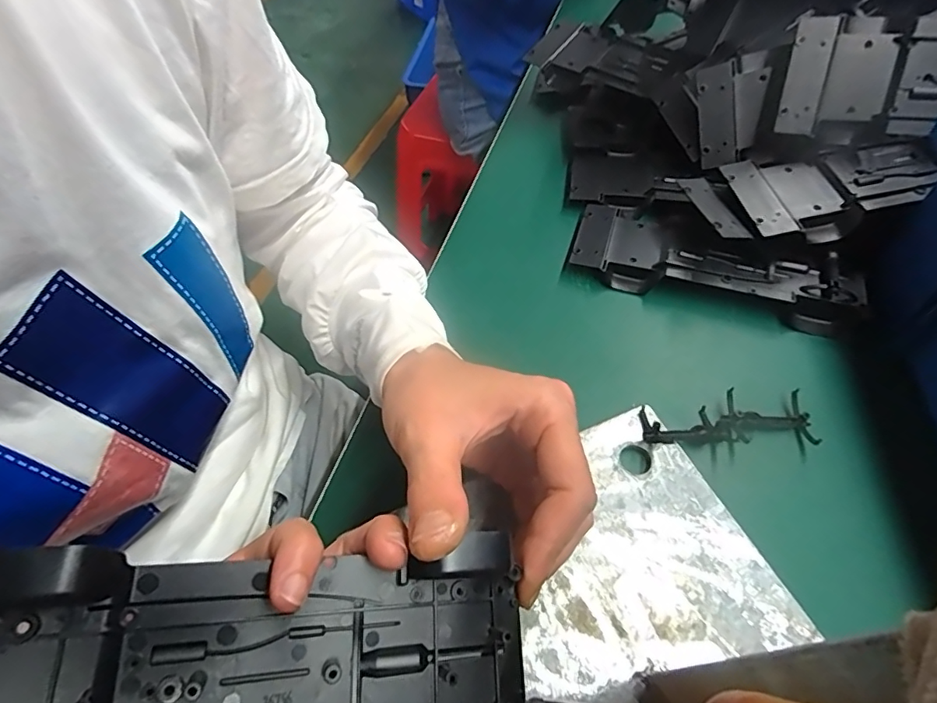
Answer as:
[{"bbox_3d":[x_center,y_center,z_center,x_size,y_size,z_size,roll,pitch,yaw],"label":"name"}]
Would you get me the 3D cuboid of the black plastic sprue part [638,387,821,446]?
[{"bbox_3d":[0.153,0.040,0.301,0.100,0.014,0.033,-1,55,1],"label":"black plastic sprue part"}]

